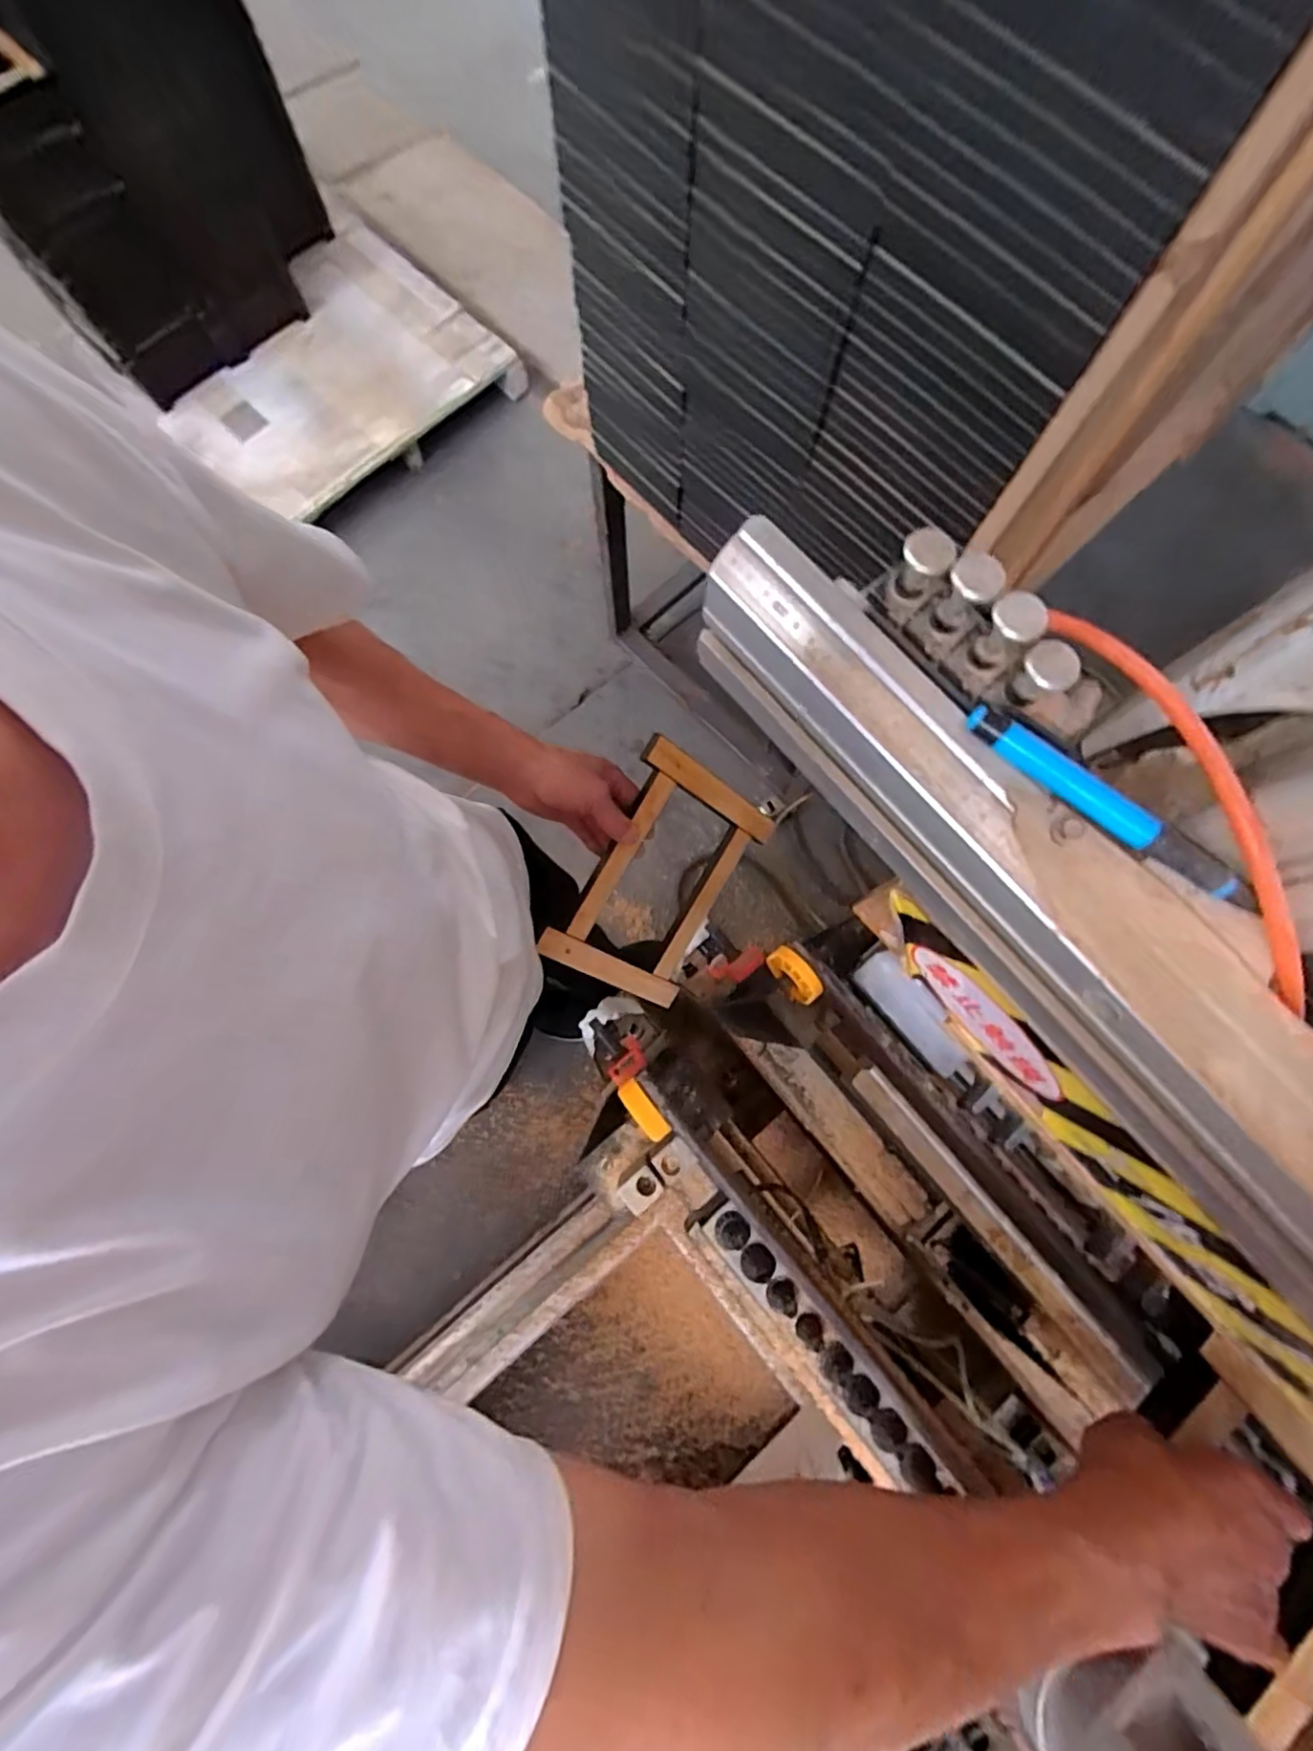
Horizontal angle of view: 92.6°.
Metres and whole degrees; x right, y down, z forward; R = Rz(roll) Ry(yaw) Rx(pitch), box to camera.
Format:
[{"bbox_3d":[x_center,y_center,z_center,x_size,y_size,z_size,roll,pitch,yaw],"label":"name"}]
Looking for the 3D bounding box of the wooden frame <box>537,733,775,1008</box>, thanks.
[{"bbox_3d":[0.007,0.007,0.651,0.177,0.023,0.239,31,90,-36],"label":"wooden frame"}]

